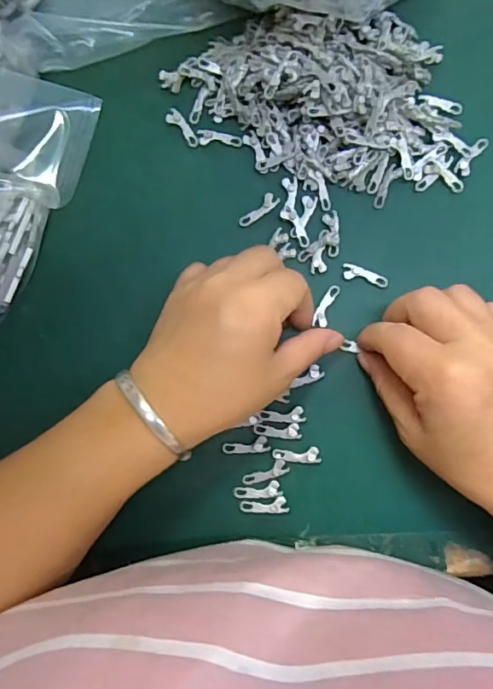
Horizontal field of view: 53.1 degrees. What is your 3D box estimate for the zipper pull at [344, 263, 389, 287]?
[{"bbox_3d":[0.074,-0.043,0.305,0.028,0.004,0.010,13,87,5],"label":"zipper pull"}]

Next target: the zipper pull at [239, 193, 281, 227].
[{"bbox_3d":[0.008,-0.085,0.313,0.028,0.004,0.010,-44,84,0],"label":"zipper pull"}]

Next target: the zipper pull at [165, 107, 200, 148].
[{"bbox_3d":[-0.042,-0.141,0.321,0.010,0.004,0.028,-34,84,1],"label":"zipper pull"}]

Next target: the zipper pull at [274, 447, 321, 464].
[{"bbox_3d":[0.030,0.067,0.299,0.028,0.004,0.009,1,86,4],"label":"zipper pull"}]

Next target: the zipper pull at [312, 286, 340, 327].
[{"bbox_3d":[0.050,-0.024,0.305,0.008,0.004,0.027,22,88,5],"label":"zipper pull"}]

